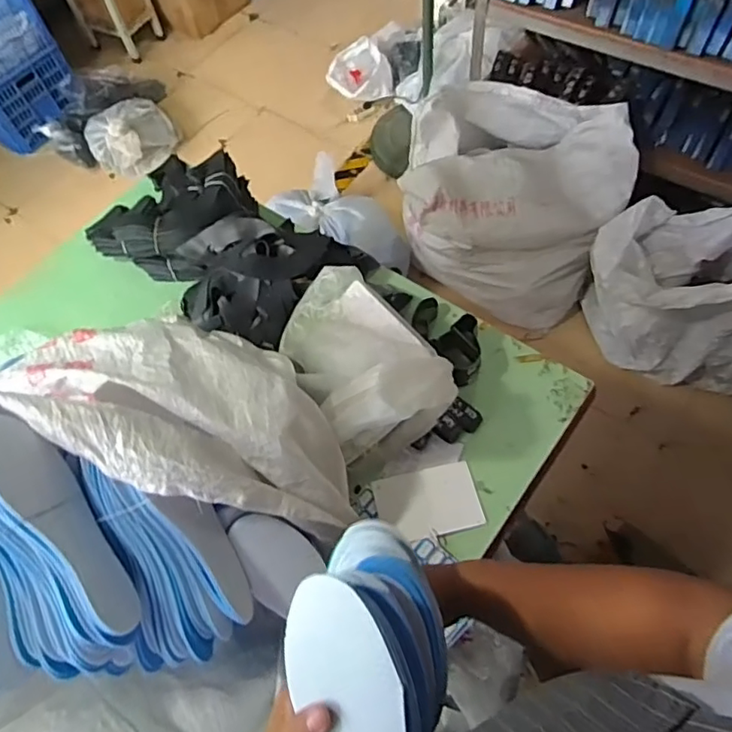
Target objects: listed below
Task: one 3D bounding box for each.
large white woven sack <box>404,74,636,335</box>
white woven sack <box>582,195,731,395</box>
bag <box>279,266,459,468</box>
[{"bbox_3d":[0.424,-0.483,1.748,0.626,0.505,0.426,28,70,13],"label":"large white woven sack"},{"bbox_3d":[0.901,-0.226,1.533,0.554,0.643,0.320,34,71,15],"label":"white woven sack"},{"bbox_3d":[-0.011,-0.013,0.872,0.183,0.187,0.282,-30,68,-11],"label":"bag"}]

